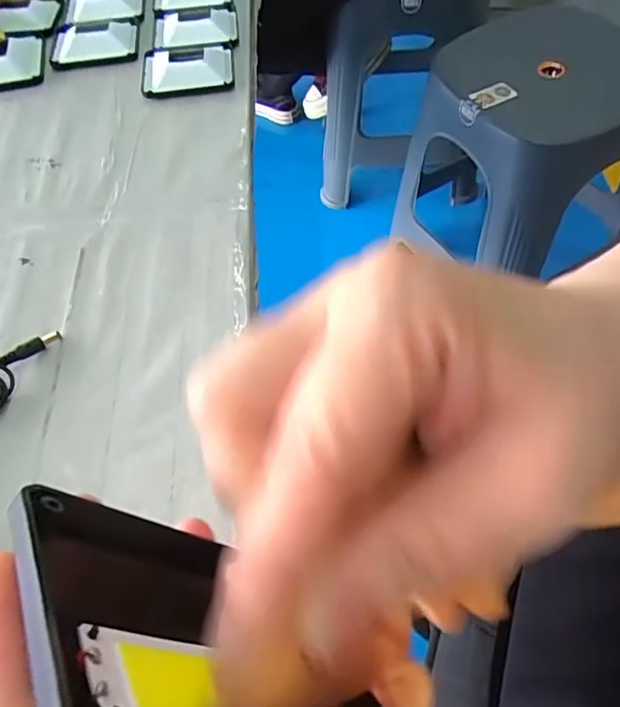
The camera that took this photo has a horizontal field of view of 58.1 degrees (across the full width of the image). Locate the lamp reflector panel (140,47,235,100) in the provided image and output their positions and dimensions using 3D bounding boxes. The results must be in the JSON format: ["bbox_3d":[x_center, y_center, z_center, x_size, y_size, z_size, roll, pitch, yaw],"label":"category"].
[{"bbox_3d":[-0.107,-0.248,0.484,0.078,0.016,0.062,-7,58,1],"label":"lamp reflector panel"}]

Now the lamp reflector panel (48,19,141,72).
[{"bbox_3d":[-0.201,-0.294,0.519,0.078,0.018,0.067,-9,58,0],"label":"lamp reflector panel"}]

